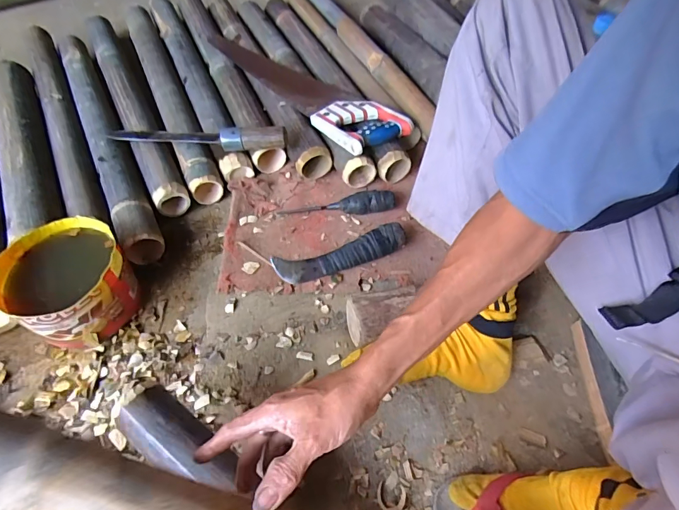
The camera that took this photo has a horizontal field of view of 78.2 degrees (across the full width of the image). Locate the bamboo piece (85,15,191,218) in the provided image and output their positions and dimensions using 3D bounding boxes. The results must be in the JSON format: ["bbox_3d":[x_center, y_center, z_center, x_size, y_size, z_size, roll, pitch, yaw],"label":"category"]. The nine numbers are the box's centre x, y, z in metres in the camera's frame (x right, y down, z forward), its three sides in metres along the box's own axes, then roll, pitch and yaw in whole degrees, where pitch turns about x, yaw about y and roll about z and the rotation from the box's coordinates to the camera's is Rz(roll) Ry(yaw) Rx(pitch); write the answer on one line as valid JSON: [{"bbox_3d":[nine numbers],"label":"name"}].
[{"bbox_3d":[-0.435,-0.331,0.860,0.062,0.054,0.687,-24,59,-17],"label":"bamboo piece"}]

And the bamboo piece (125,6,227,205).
[{"bbox_3d":[-0.364,-0.351,0.878,0.061,0.063,0.635,-21,58,-16],"label":"bamboo piece"}]

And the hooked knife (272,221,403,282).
[{"bbox_3d":[0.000,-0.009,0.649,0.203,0.042,0.053,-15,57,-12],"label":"hooked knife"}]

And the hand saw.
[{"bbox_3d":[-0.079,-0.350,0.830,0.114,0.041,0.517,-34,63,-23],"label":"hand saw"}]

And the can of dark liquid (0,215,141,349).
[{"bbox_3d":[-0.371,0.036,0.585,0.153,0.095,0.155,1,55,-1],"label":"can of dark liquid"}]

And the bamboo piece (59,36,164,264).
[{"bbox_3d":[-0.449,-0.242,0.795,0.062,0.052,0.651,-24,59,-17],"label":"bamboo piece"}]

